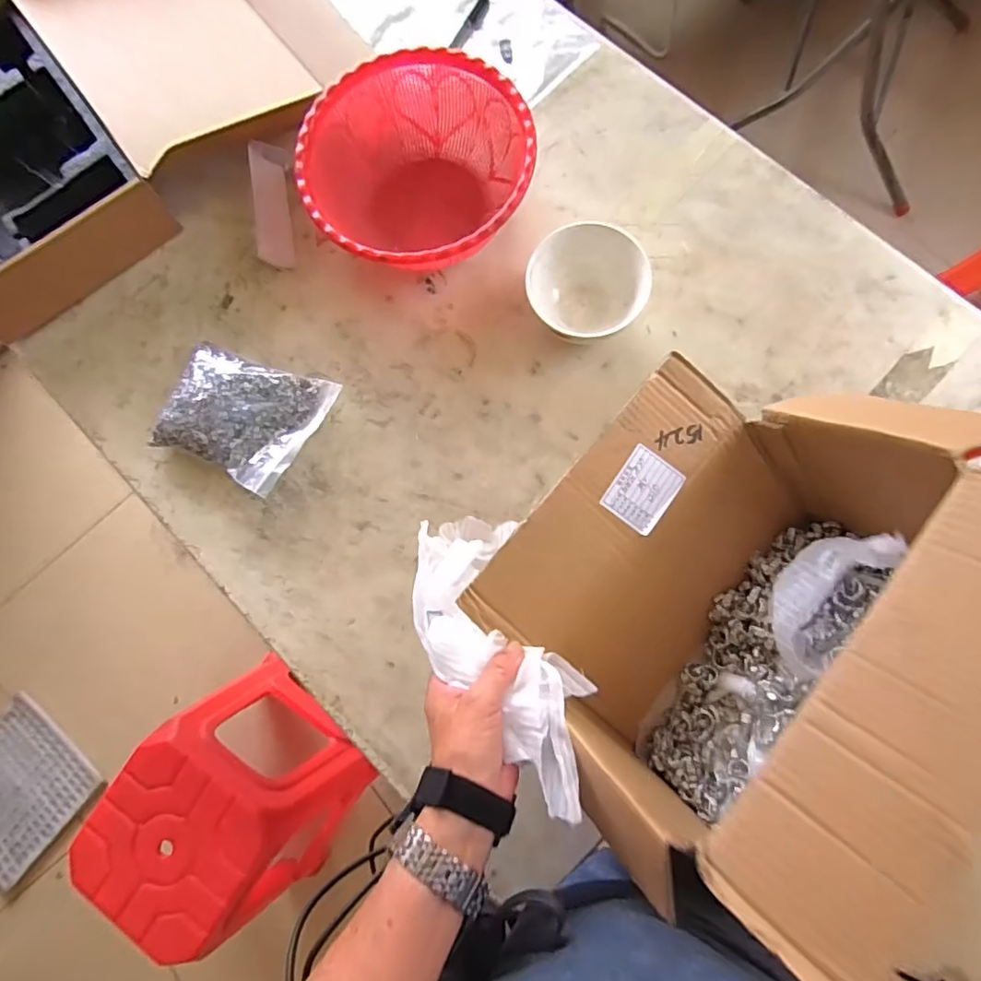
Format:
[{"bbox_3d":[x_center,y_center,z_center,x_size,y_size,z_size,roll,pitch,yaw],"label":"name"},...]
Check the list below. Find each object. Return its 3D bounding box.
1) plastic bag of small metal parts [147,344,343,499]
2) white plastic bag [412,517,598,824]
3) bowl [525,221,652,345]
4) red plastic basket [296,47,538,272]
[{"bbox_3d":[-0.280,-0.080,0.630,0.178,0.039,0.143,19,83,6],"label":"plastic bag of small metal parts"},{"bbox_3d":[0.004,0.117,0.435,0.100,0.091,0.255,-30,53,-1],"label":"white plastic bag"},{"bbox_3d":[0.098,-0.218,0.601,0.123,0.059,0.108,-21,81,1],"label":"bowl"},{"bbox_3d":[-0.077,-0.352,0.628,0.242,0.088,0.244,-1,81,4],"label":"red plastic basket"}]

